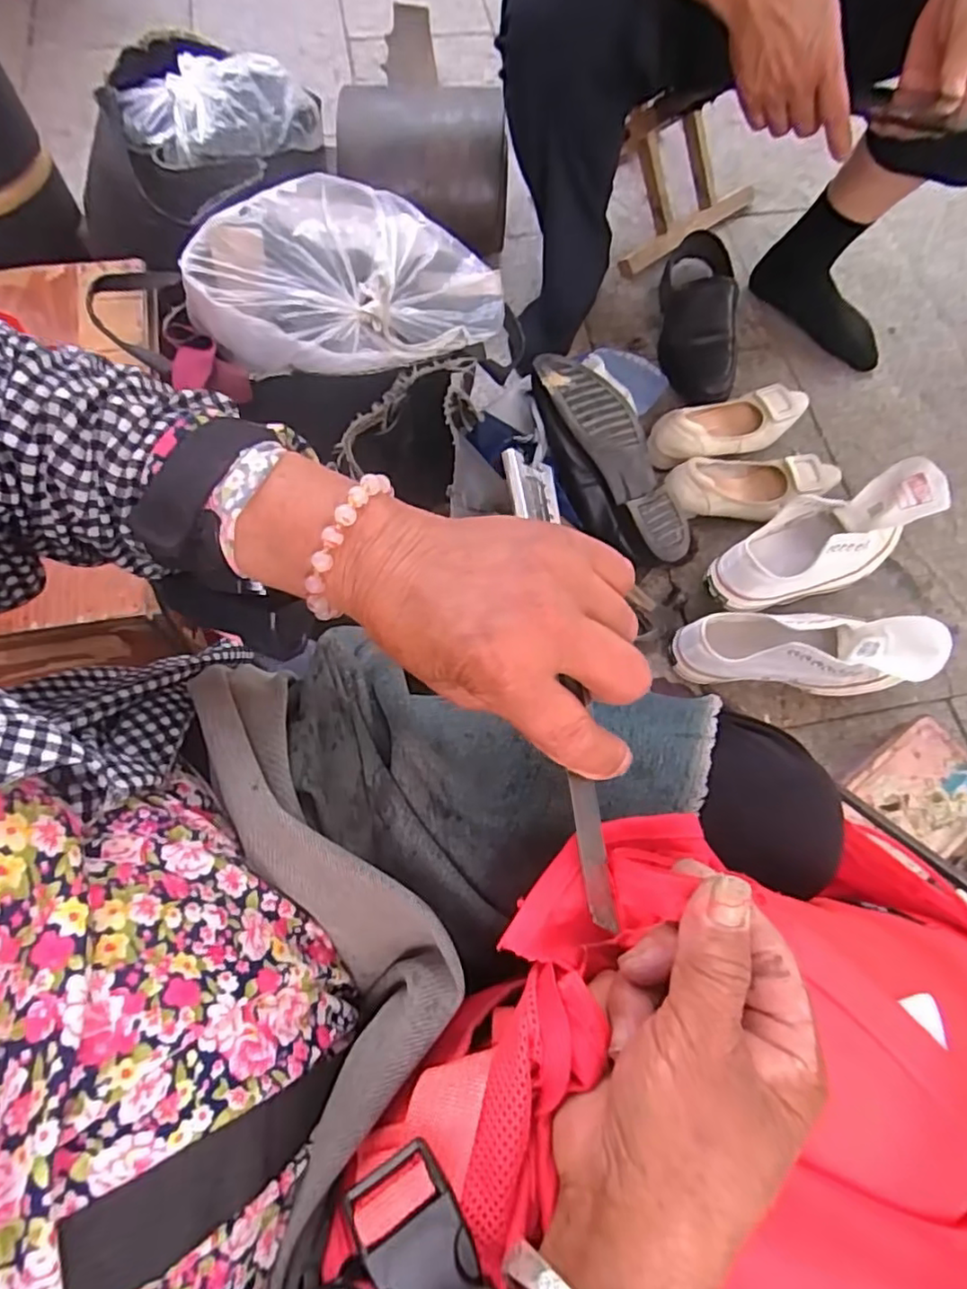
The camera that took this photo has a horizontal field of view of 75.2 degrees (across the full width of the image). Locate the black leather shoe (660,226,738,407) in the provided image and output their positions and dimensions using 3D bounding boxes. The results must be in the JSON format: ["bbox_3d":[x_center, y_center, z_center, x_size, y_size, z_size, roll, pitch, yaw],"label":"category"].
[{"bbox_3d":[0.315,-0.473,0.916,0.093,0.095,0.273,1,83,-2],"label":"black leather shoe"}]

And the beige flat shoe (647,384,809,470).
[{"bbox_3d":[0.336,-0.304,0.849,0.227,0.058,0.080,-20,71,-10],"label":"beige flat shoe"}]

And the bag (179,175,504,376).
[{"bbox_3d":[-0.131,-0.361,0.622,0.307,0.087,0.187,-15,70,-8],"label":"bag"}]

